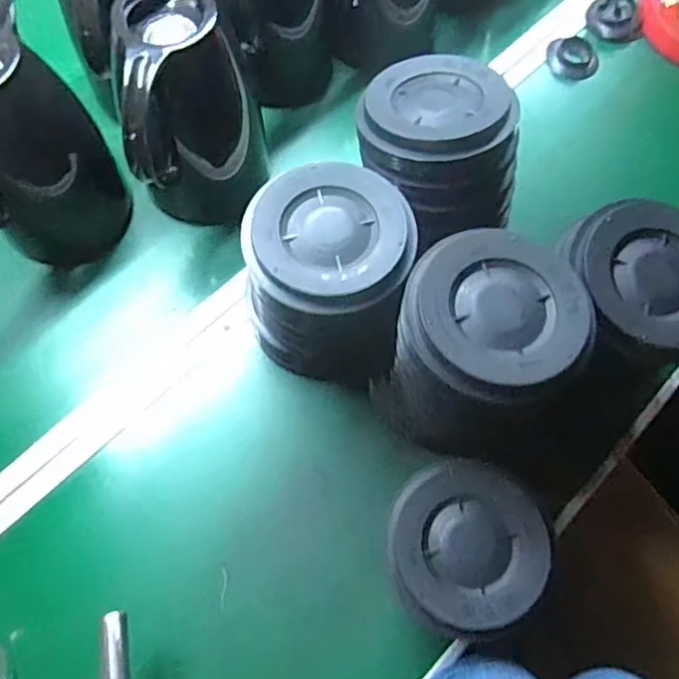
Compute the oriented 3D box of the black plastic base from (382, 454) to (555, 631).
[{"bbox_3d":[0.092,0.146,0.429,0.108,0.011,0.112,0,69,0],"label":"black plastic base"}]

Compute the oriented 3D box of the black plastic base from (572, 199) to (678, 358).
[{"bbox_3d":[0.224,-0.047,0.423,0.105,0.018,0.114,-23,71,-9],"label":"black plastic base"}]

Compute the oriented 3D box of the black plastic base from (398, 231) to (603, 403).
[{"bbox_3d":[0.105,-0.021,0.389,0.115,0.020,0.113,0,69,0],"label":"black plastic base"}]

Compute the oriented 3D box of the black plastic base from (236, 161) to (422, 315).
[{"bbox_3d":[-0.006,-0.072,0.418,0.116,0.016,0.107,0,69,0],"label":"black plastic base"}]

